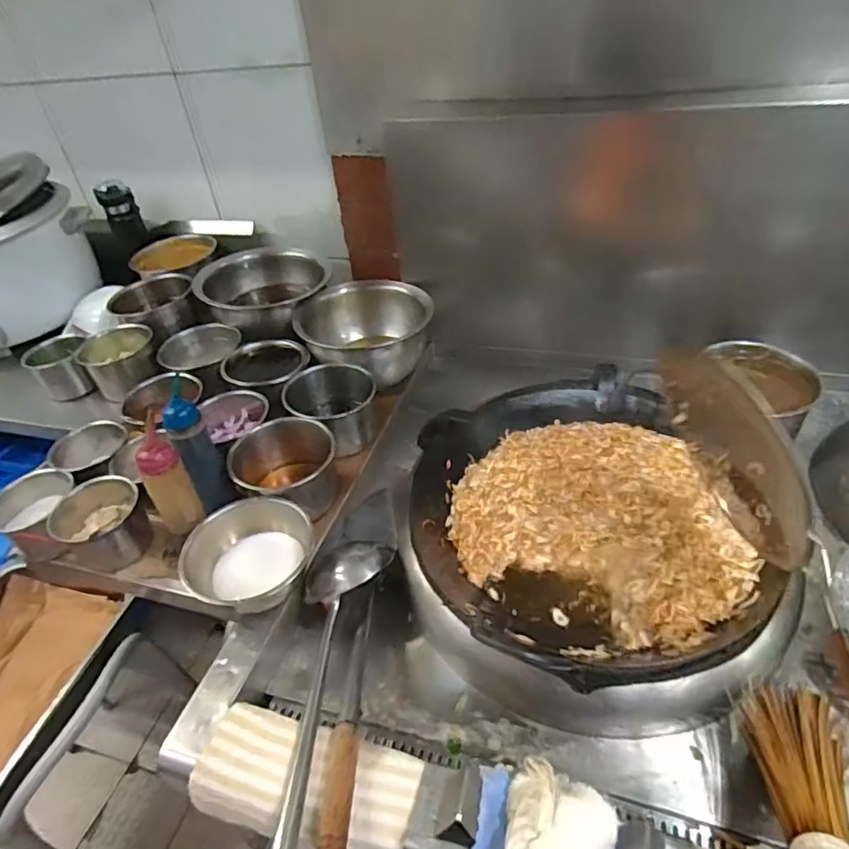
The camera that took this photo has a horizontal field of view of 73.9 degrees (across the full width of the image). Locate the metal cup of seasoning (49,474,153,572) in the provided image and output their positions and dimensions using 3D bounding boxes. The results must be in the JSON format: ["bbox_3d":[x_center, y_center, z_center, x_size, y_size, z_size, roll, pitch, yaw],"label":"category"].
[{"bbox_3d":[-0.479,0.153,0.852,0.115,0.103,0.114,-4,39,4],"label":"metal cup of seasoning"}]

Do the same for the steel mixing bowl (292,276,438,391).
[{"bbox_3d":[-0.121,-0.180,1.128,0.264,0.128,0.217,4,40,13],"label":"steel mixing bowl"}]

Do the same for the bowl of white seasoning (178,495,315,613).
[{"bbox_3d":[-0.243,0.182,0.781,0.164,0.085,0.138,-31,45,-26],"label":"bowl of white seasoning"}]

